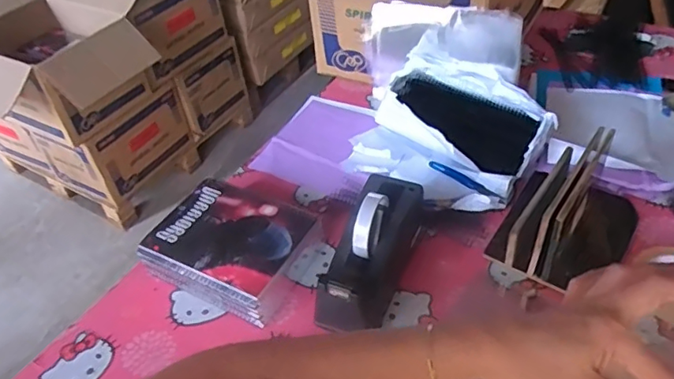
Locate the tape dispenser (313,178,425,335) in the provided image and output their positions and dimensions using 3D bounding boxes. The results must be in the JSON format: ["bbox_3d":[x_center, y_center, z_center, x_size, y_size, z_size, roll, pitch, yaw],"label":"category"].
[{"bbox_3d":[0.049,0.076,0.694,0.077,0.109,0.210,13,46,18],"label":"tape dispenser"}]

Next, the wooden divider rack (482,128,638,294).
[{"bbox_3d":[0.306,0.015,0.716,0.152,0.111,0.212,23,50,27],"label":"wooden divider rack"}]

